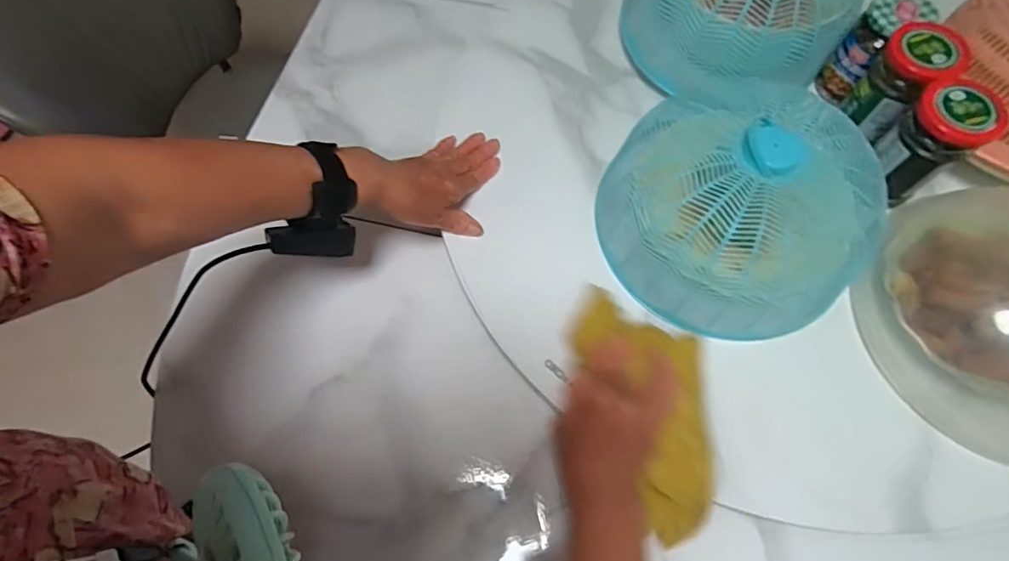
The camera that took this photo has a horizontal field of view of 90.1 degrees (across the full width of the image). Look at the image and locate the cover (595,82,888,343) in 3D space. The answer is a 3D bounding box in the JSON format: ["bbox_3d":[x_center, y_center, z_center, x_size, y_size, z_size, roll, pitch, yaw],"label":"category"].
[{"bbox_3d":[0.208,-0.073,0.442,0.212,0.113,0.219,-19,65,-7],"label":"cover"}]

